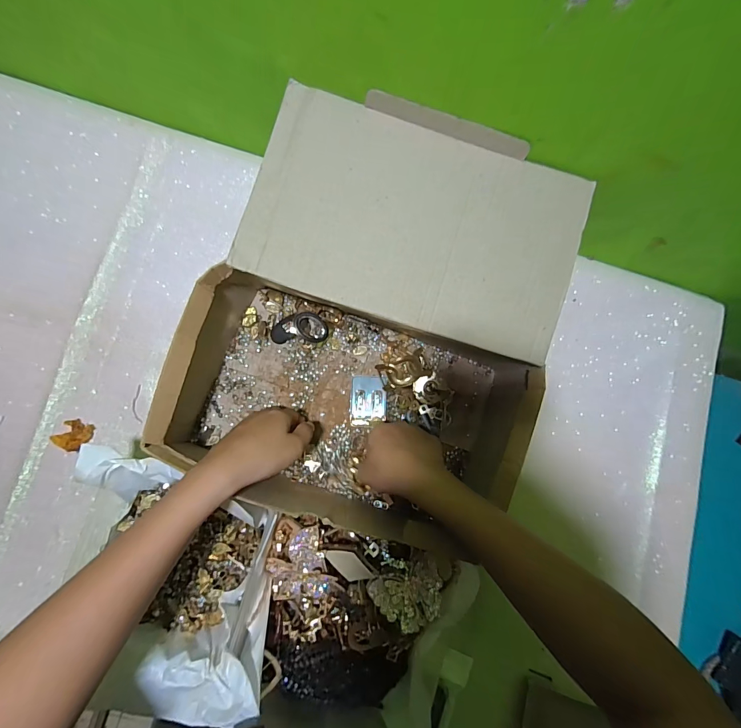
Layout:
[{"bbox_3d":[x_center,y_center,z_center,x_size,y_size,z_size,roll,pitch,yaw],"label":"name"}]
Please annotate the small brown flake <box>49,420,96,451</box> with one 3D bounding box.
[{"bbox_3d":[-0.333,0.080,0.418,0.037,0.009,0.034,0,83,-4],"label":"small brown flake"}]

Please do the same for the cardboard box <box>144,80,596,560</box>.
[{"bbox_3d":[0.008,-0.042,0.394,0.333,0.134,0.371,16,82,-2],"label":"cardboard box"}]

